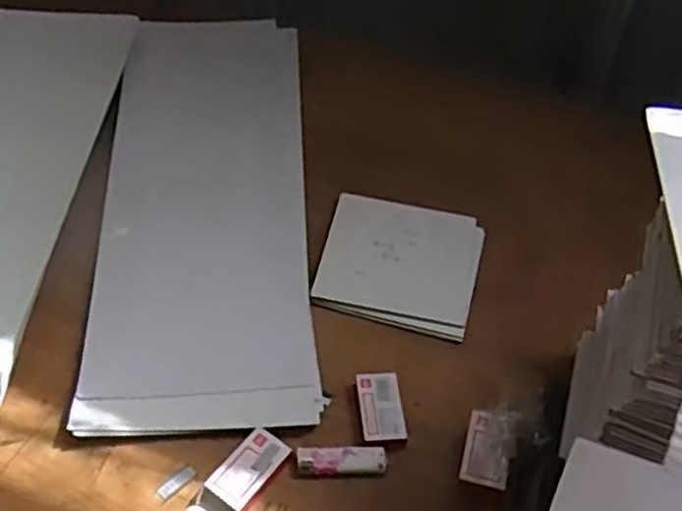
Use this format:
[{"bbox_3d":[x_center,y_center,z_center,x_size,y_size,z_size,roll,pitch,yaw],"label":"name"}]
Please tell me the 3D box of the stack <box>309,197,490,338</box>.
[{"bbox_3d":[0.063,0.005,0.769,0.162,0.006,0.164,14,49,7],"label":"stack"}]

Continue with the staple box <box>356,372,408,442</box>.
[{"bbox_3d":[0.036,0.135,0.644,0.038,0.012,0.066,-1,49,-6],"label":"staple box"}]

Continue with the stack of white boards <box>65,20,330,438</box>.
[{"bbox_3d":[-0.152,-0.086,0.826,0.216,0.016,0.621,-1,49,-6],"label":"stack of white boards"}]

